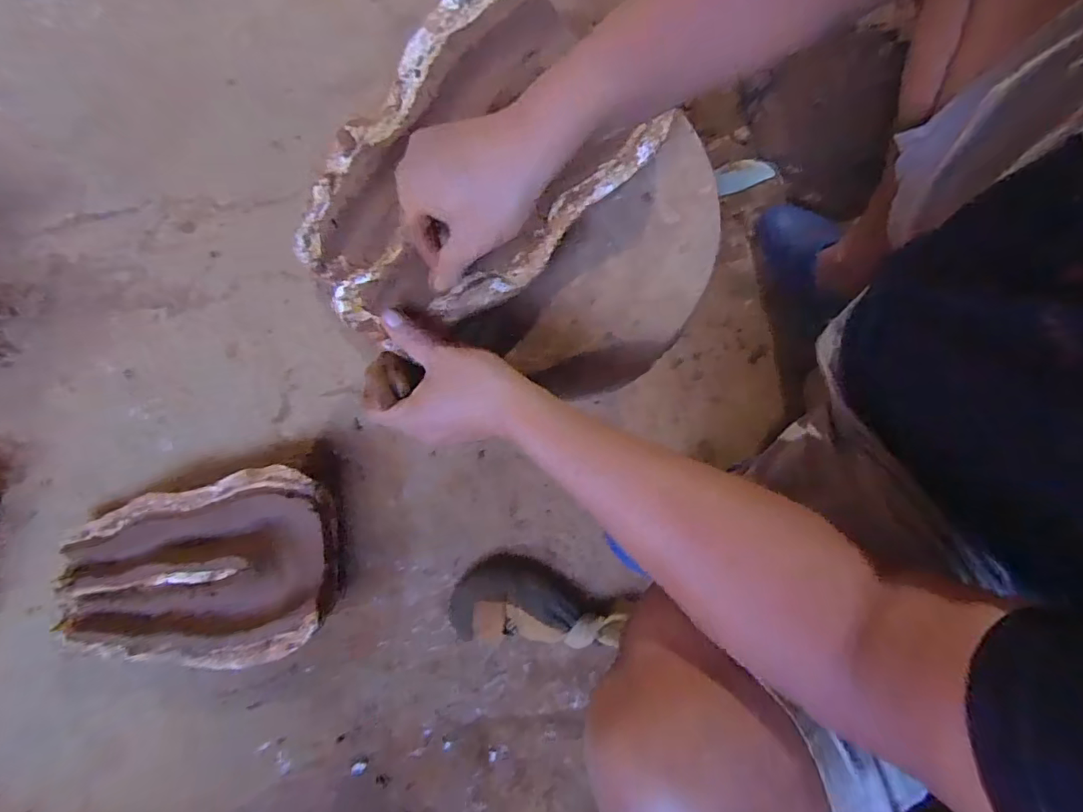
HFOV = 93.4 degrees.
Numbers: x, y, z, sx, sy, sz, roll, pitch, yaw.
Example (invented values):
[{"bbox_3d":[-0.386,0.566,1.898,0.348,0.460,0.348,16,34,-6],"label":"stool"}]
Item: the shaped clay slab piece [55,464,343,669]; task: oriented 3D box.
[{"bbox_3d":[-0.431,0.211,0.650,0.340,0.074,0.220,-9,76,1],"label":"shaped clay slab piece"}]

